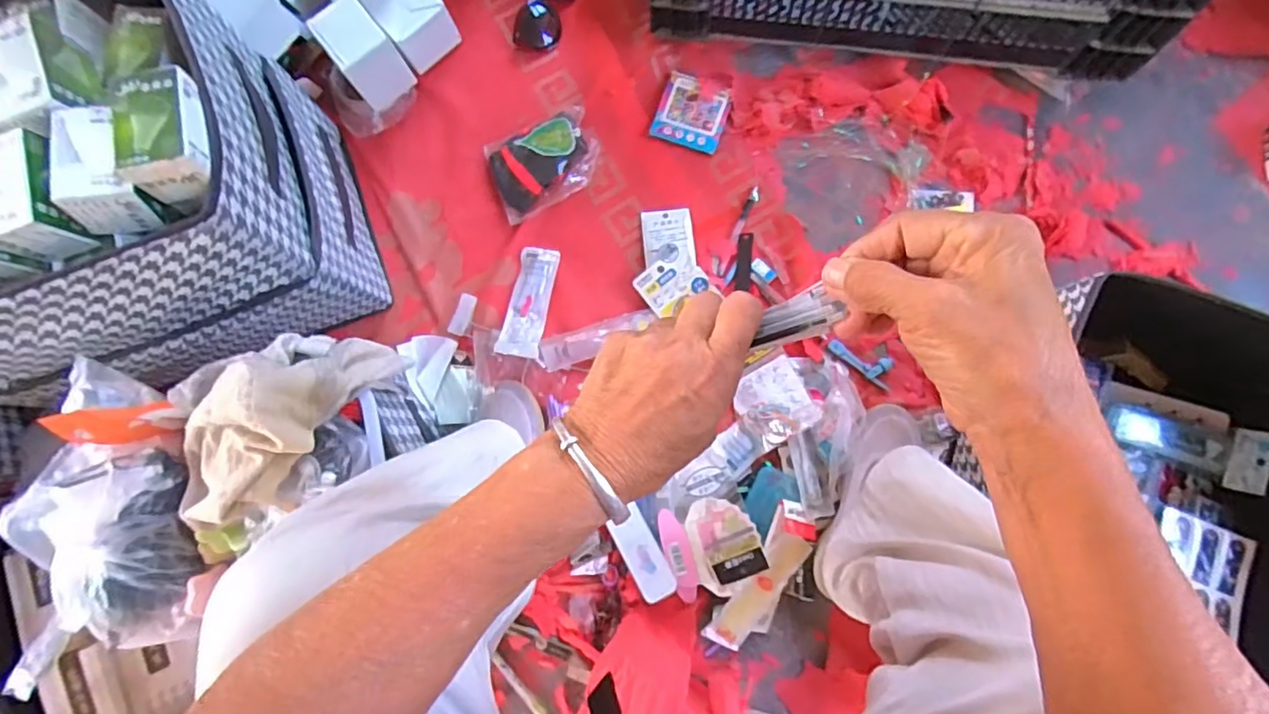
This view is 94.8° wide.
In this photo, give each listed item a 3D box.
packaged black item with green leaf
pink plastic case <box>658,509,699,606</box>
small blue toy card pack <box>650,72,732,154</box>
[{"bbox_3d":[-0.120,-0.258,0.780,0.144,0.025,0.109,-24,82,-1],"label":"packaged black item with green leaf"},{"bbox_3d":[0.055,0.234,0.688,0.032,0.016,0.107,-17,82,0],"label":"pink plastic case"},{"bbox_3d":[0.079,-0.333,0.791,0.092,0.006,0.096,19,84,5],"label":"small blue toy card pack"}]

